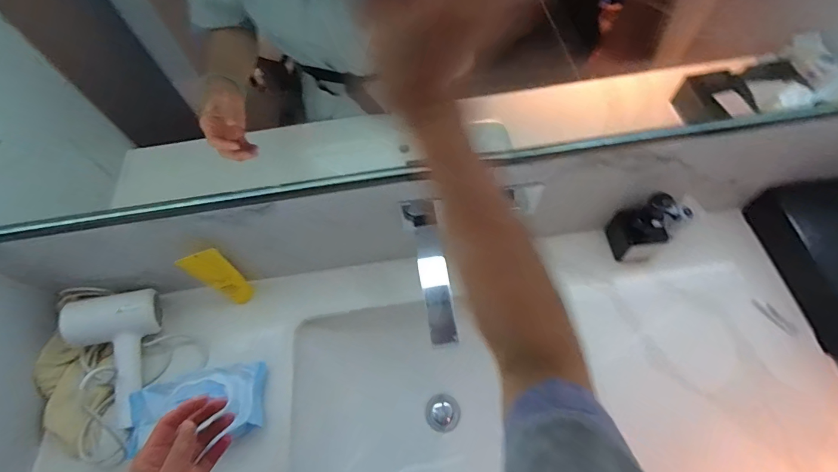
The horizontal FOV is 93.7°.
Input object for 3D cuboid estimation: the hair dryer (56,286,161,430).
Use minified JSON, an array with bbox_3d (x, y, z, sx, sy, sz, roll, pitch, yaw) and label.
[{"bbox_3d":[-0.487,0.196,0.628,0.124,0.091,0.204,-13,62,-4],"label":"hair dryer"}]

